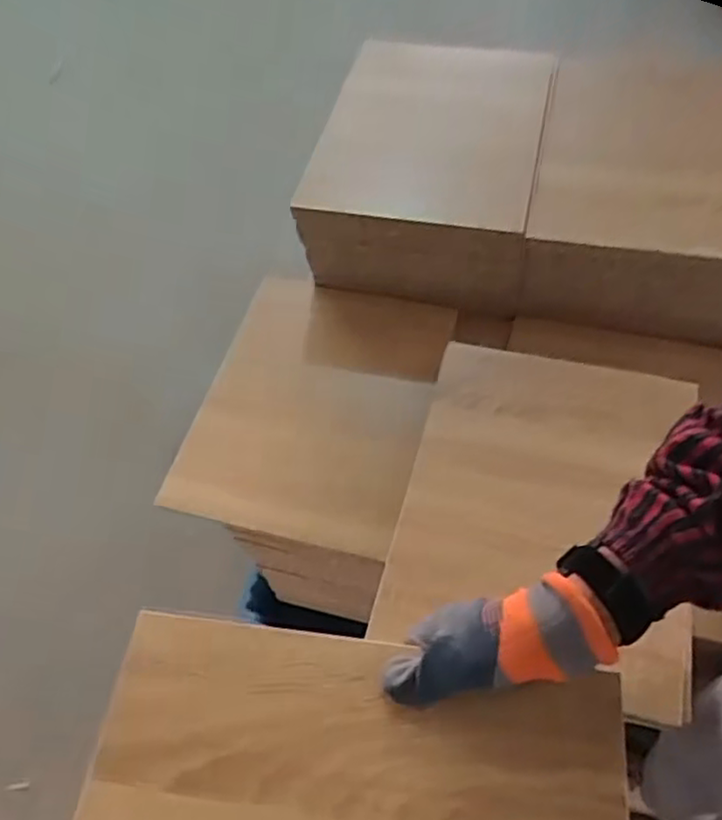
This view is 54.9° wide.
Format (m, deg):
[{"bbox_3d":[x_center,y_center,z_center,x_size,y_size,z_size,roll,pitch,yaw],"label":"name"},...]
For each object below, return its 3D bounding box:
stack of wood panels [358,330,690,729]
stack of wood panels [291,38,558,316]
[{"bbox_3d":[0.228,0.115,0.864,0.343,0.038,0.435,12,61,13],"label":"stack of wood panels"},{"bbox_3d":[0.114,-0.381,1.116,0.328,0.161,0.403,10,58,11],"label":"stack of wood panels"}]

